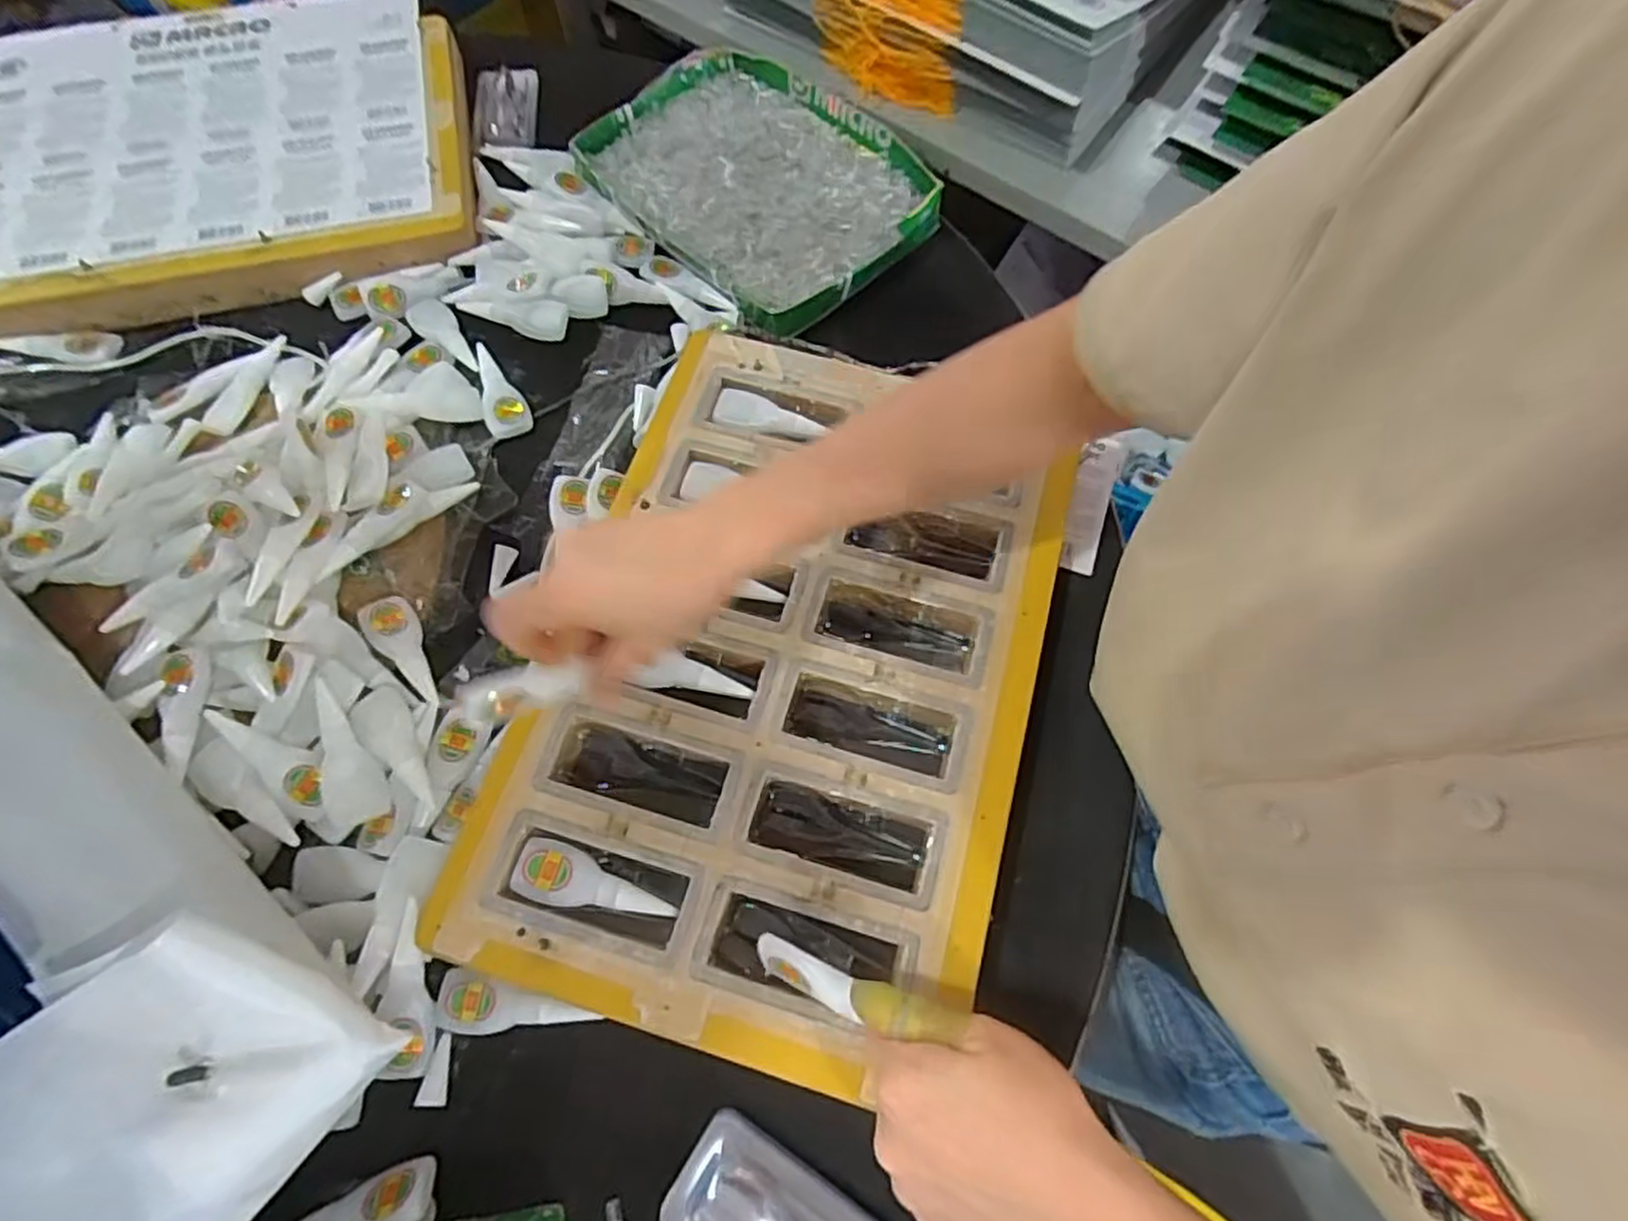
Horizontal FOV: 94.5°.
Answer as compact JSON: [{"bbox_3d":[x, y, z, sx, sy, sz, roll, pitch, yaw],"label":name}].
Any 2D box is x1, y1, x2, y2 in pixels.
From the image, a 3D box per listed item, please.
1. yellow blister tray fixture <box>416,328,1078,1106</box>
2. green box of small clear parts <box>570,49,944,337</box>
[{"bbox_3d":[-0.015,0.021,0.439,0.275,0.027,0.419,16,67,6],"label":"yellow blister tray fixture"},{"bbox_3d":[-0.042,-0.368,0.636,0.242,0.052,0.311,-35,71,-14],"label":"green box of small clear parts"}]

